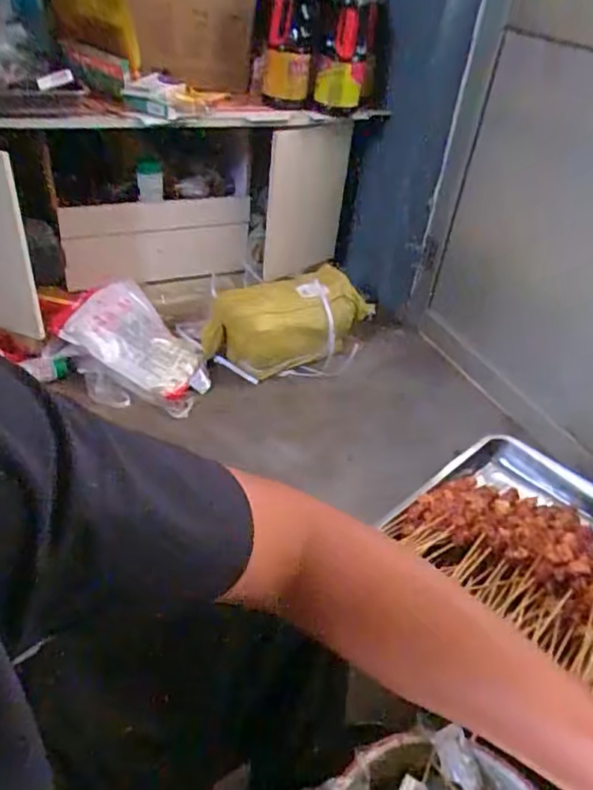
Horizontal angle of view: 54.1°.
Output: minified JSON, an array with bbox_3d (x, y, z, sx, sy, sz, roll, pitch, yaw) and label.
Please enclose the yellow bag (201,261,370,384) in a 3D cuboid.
[{"bbox_3d":[-0.017,-0.181,1.403,0.398,0.209,0.174,-1,38,-11],"label":"yellow bag"}]

